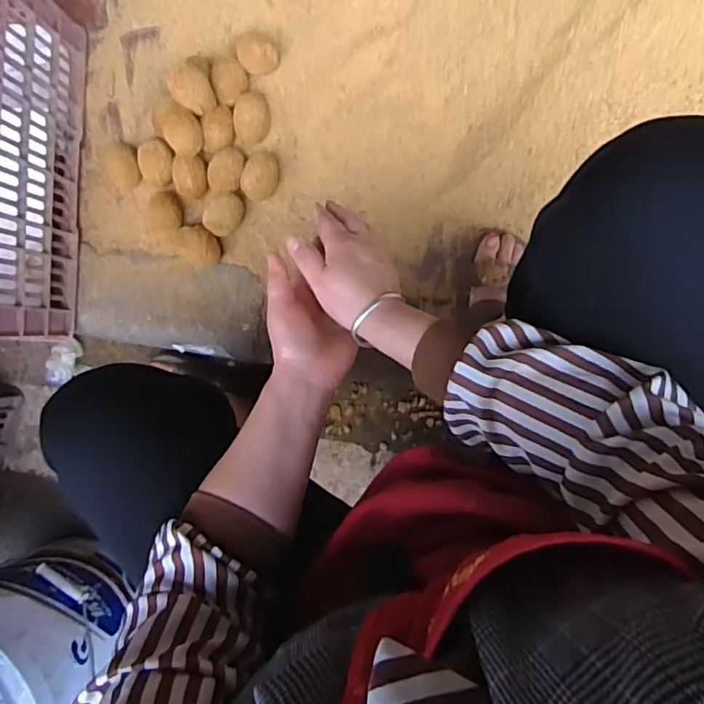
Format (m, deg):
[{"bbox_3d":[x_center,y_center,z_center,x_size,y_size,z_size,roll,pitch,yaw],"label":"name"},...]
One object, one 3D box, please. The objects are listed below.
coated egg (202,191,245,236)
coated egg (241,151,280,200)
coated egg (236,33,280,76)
[{"bbox_3d":[-0.175,-0.187,0.782,0.046,0.044,0.060,27,93,2],"label":"coated egg"},{"bbox_3d":[-0.123,-0.237,0.773,0.046,0.046,0.065,16,92,2],"label":"coated egg"},{"bbox_3d":[-0.125,-0.400,0.770,0.052,0.045,0.053,0,88,2],"label":"coated egg"}]

